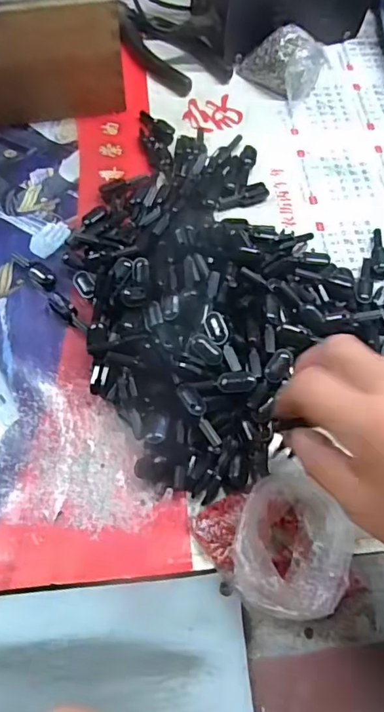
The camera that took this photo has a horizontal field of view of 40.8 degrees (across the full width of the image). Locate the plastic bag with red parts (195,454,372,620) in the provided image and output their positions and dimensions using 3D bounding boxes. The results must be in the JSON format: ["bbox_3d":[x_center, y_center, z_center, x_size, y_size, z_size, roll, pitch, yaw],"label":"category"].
[{"bbox_3d":[0.054,0.107,0.294,0.077,0.032,0.081,-31,68,-16],"label":"plastic bag with red parts"}]

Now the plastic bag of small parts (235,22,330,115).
[{"bbox_3d":[0.093,-0.269,0.478,0.072,0.039,0.076,-29,68,-15],"label":"plastic bag of small parts"}]

